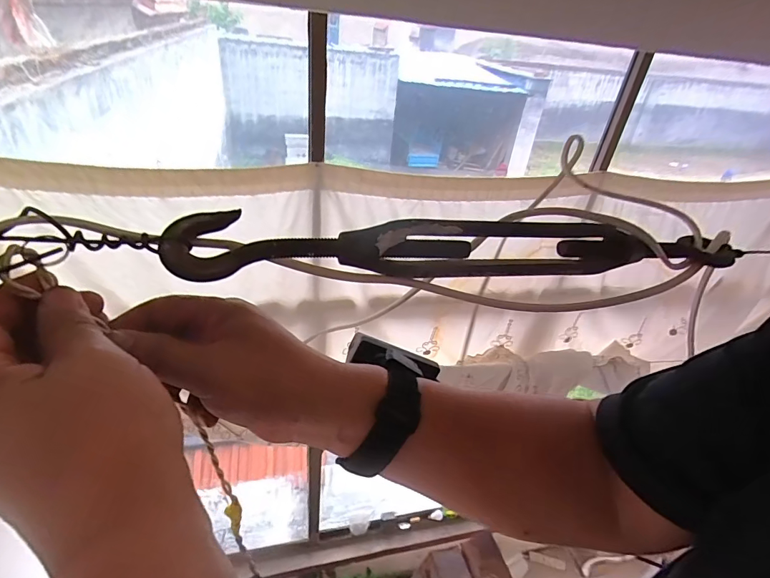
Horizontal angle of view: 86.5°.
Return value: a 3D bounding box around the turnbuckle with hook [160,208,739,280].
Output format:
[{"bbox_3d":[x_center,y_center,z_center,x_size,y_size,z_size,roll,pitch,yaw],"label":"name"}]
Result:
[{"bbox_3d":[0.068,-0.028,0.253,0.363,0.033,0.033,-3,35,-14],"label":"turnbuckle with hook"}]

